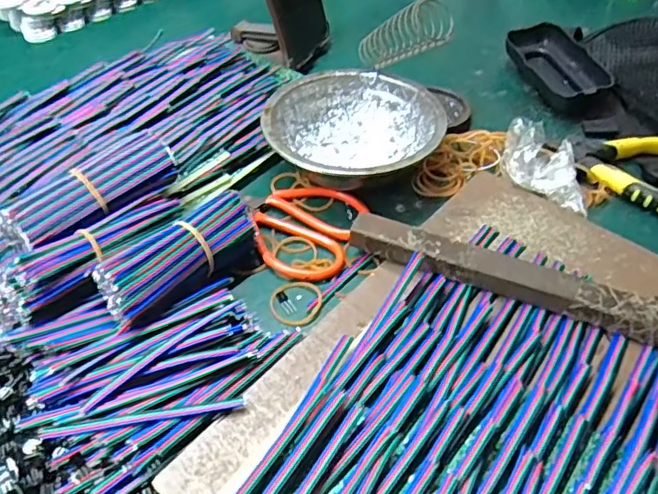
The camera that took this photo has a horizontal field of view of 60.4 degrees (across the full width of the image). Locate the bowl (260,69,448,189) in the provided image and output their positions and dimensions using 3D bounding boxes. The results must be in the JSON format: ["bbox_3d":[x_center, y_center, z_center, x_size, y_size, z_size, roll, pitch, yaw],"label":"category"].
[{"bbox_3d":[0.019,-0.081,0.420,0.123,0.044,0.120,1,48,-1],"label":"bowl"}]

